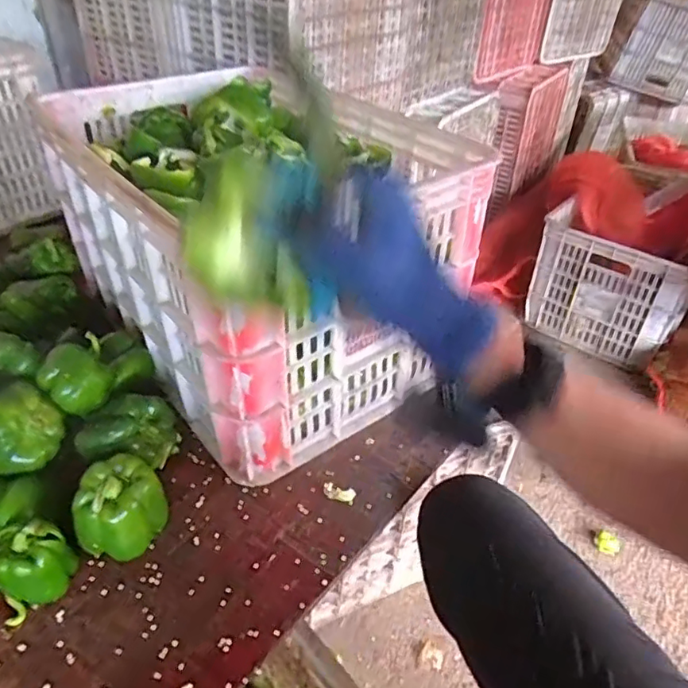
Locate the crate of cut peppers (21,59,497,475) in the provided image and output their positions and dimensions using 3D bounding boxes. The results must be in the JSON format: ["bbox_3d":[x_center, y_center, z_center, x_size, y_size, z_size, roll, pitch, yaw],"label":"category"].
[{"bbox_3d":[-0.119,-0.133,0.725,0.348,0.299,0.487,-27,44,-31],"label":"crate of cut peppers"}]

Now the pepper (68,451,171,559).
[{"bbox_3d":[-0.211,0.161,0.535,0.078,0.081,0.069,-21,42,-25],"label":"pepper"}]

